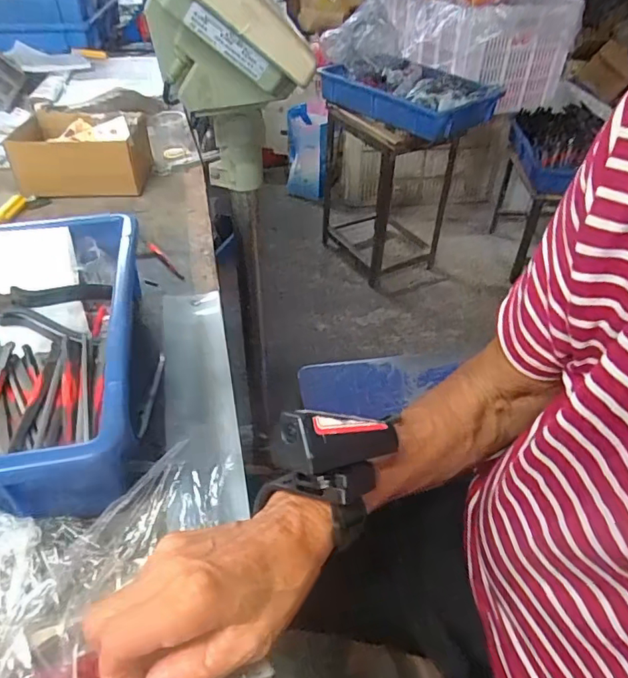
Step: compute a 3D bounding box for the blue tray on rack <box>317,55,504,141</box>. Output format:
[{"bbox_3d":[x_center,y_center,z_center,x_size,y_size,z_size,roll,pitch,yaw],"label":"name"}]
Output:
[{"bbox_3d":[0.242,-0.648,1.387,0.296,0.086,0.413,-25,47,-26],"label":"blue tray on rack"}]

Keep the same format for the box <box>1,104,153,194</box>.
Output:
[{"bbox_3d":[-0.295,-0.239,0.676,0.153,0.071,0.116,-8,42,-9],"label":"box"}]

